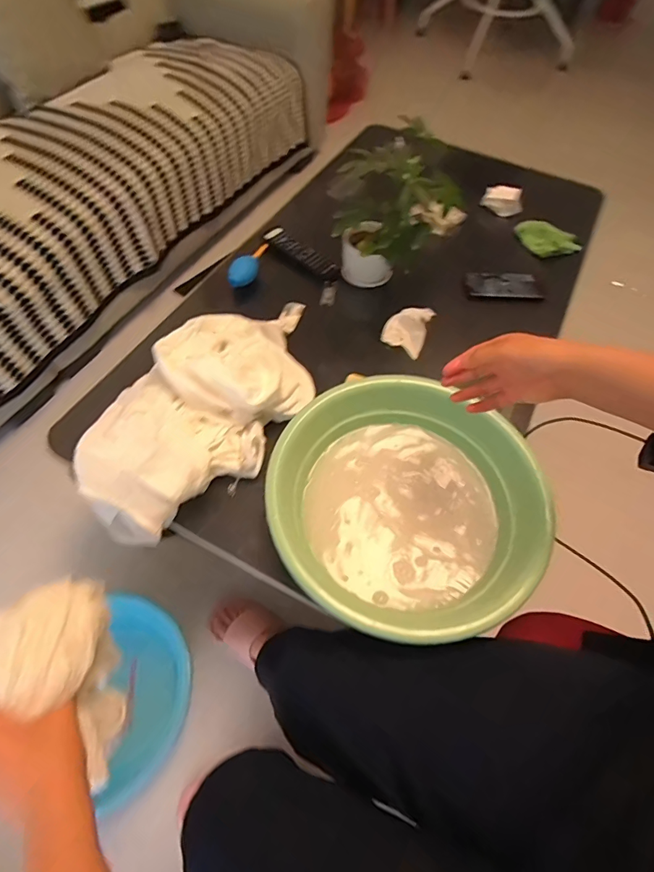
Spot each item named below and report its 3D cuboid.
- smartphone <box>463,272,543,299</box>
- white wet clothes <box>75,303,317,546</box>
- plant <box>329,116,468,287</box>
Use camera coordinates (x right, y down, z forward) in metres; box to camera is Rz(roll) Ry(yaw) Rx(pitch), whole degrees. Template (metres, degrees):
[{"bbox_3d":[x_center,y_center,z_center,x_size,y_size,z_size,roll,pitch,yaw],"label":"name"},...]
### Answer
[{"bbox_3d":[0.378,-0.322,0.951,0.166,0.013,0.062,2,71,-5],"label":"smartphone"},{"bbox_3d":[-0.172,-0.069,0.713,0.239,0.133,0.479,33,61,17],"label":"white wet clothes"},{"bbox_3d":[0.122,-0.397,0.843,0.174,0.246,0.162,41,64,21],"label":"plant"}]

